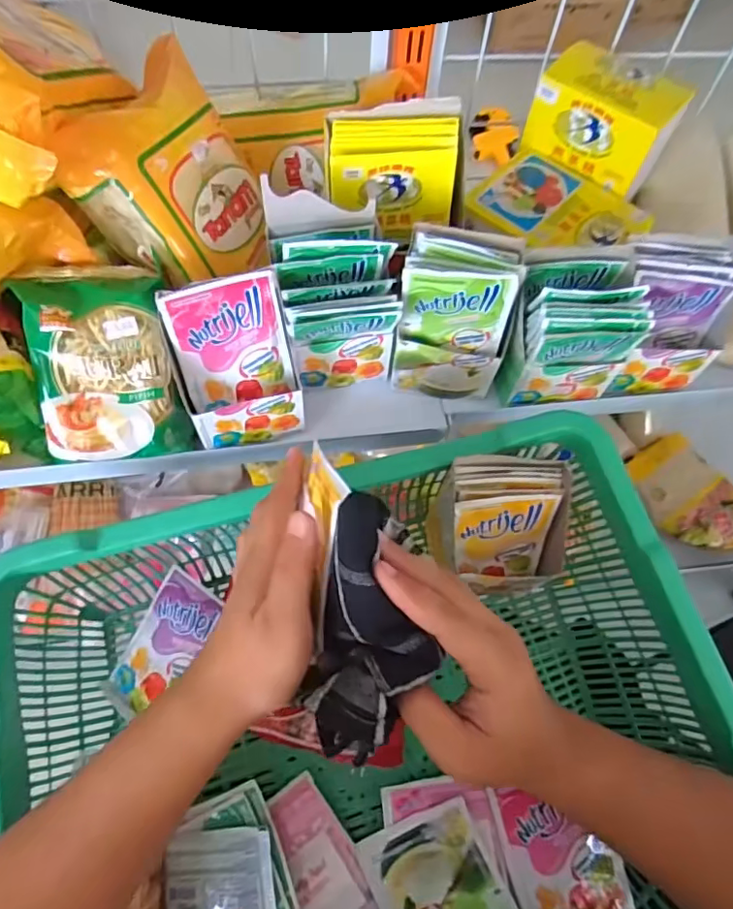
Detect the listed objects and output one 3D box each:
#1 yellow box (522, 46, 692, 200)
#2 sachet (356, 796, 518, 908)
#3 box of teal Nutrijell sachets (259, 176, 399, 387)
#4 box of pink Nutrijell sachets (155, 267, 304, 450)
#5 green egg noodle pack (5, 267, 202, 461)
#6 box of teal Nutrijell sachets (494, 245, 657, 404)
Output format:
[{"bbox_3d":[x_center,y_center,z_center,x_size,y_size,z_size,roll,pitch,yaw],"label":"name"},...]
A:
[{"bbox_3d":[0.212,-0.302,0.489,0.118,0.070,0.074,30,65,12],"label":"yellow box"},{"bbox_3d":[0.053,0.287,0.343,0.076,0.016,0.108,-23,66,-14],"label":"sachet"},{"bbox_3d":[-0.025,-0.120,0.424,0.084,0.120,0.096,-9,63,-8],"label":"box of teal Nutrijell sachets"},{"bbox_3d":[-0.094,-0.066,0.398,0.082,0.098,0.070,-15,64,-11],"label":"box of pink Nutrijell sachets"},{"bbox_3d":[-0.185,-0.063,0.395,0.098,0.134,0.037,-8,20,-8],"label":"green egg noodle pack"},{"bbox_3d":[0.158,-0.103,0.438,0.086,0.097,0.086,0,63,-3],"label":"box of teal Nutrijell sachets"}]

